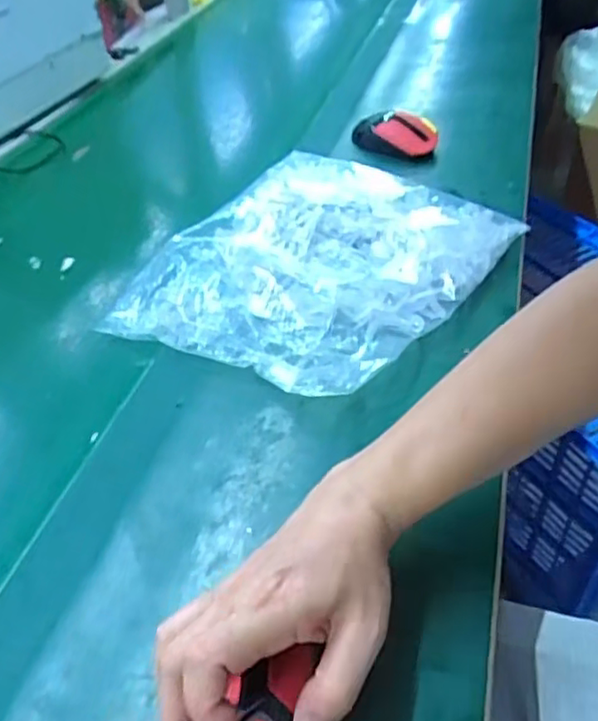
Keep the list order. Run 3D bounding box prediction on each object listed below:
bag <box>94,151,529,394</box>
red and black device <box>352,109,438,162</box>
[{"bbox_3d":[0.016,-0.096,0.635,0.270,0.056,0.325,24,49,27],"label":"bag"},{"bbox_3d":[0.130,-0.303,0.869,0.112,0.049,0.059,25,49,28],"label":"red and black device"}]

